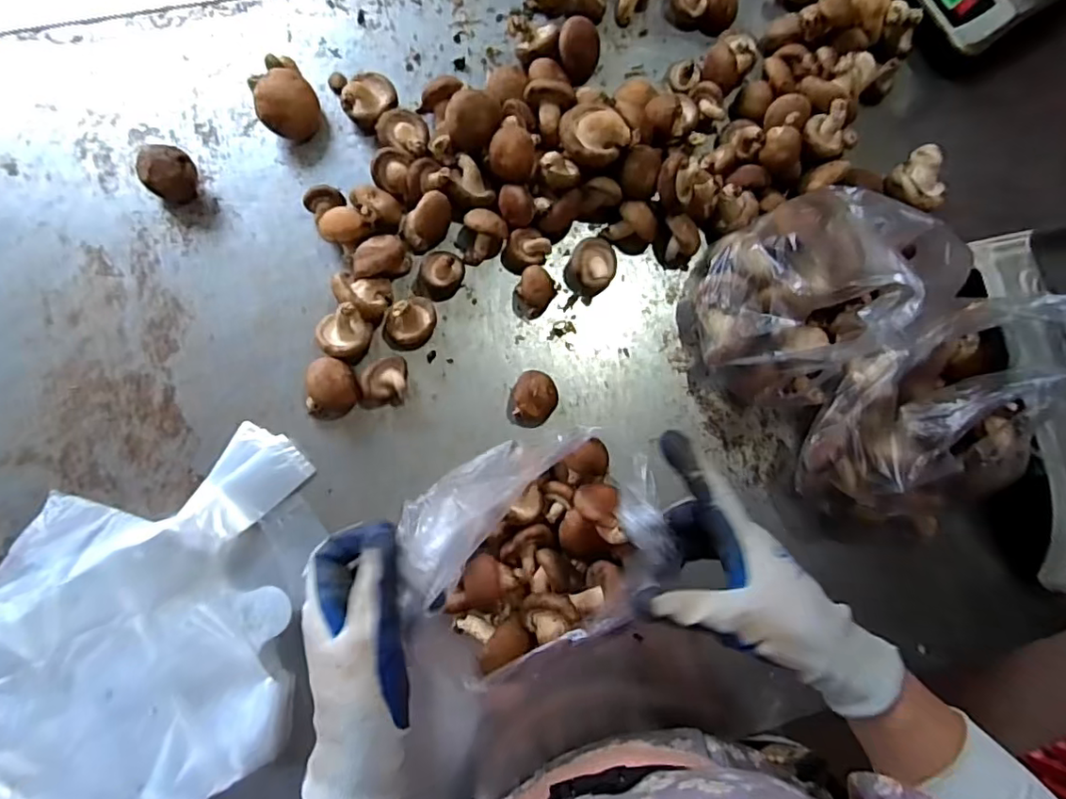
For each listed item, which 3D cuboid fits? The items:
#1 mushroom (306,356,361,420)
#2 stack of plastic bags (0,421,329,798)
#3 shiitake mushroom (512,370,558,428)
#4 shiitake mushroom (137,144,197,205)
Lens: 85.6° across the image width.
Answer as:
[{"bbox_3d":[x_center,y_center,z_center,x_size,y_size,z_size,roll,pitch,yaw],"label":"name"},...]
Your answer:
[{"bbox_3d":[-0.175,-0.007,0.503,0.043,0.036,0.051,31,80,1],"label":"mushroom"},{"bbox_3d":[-0.314,0.197,0.459,0.299,0.035,0.263,-19,83,-7],"label":"stack of plastic bags"},{"bbox_3d":[0.002,-0.001,0.520,0.039,0.034,0.047,11,80,-3],"label":"shiitake mushroom"},{"bbox_3d":[-0.325,-0.201,0.514,0.042,0.041,0.032,-16,83,-7],"label":"shiitake mushroom"}]

